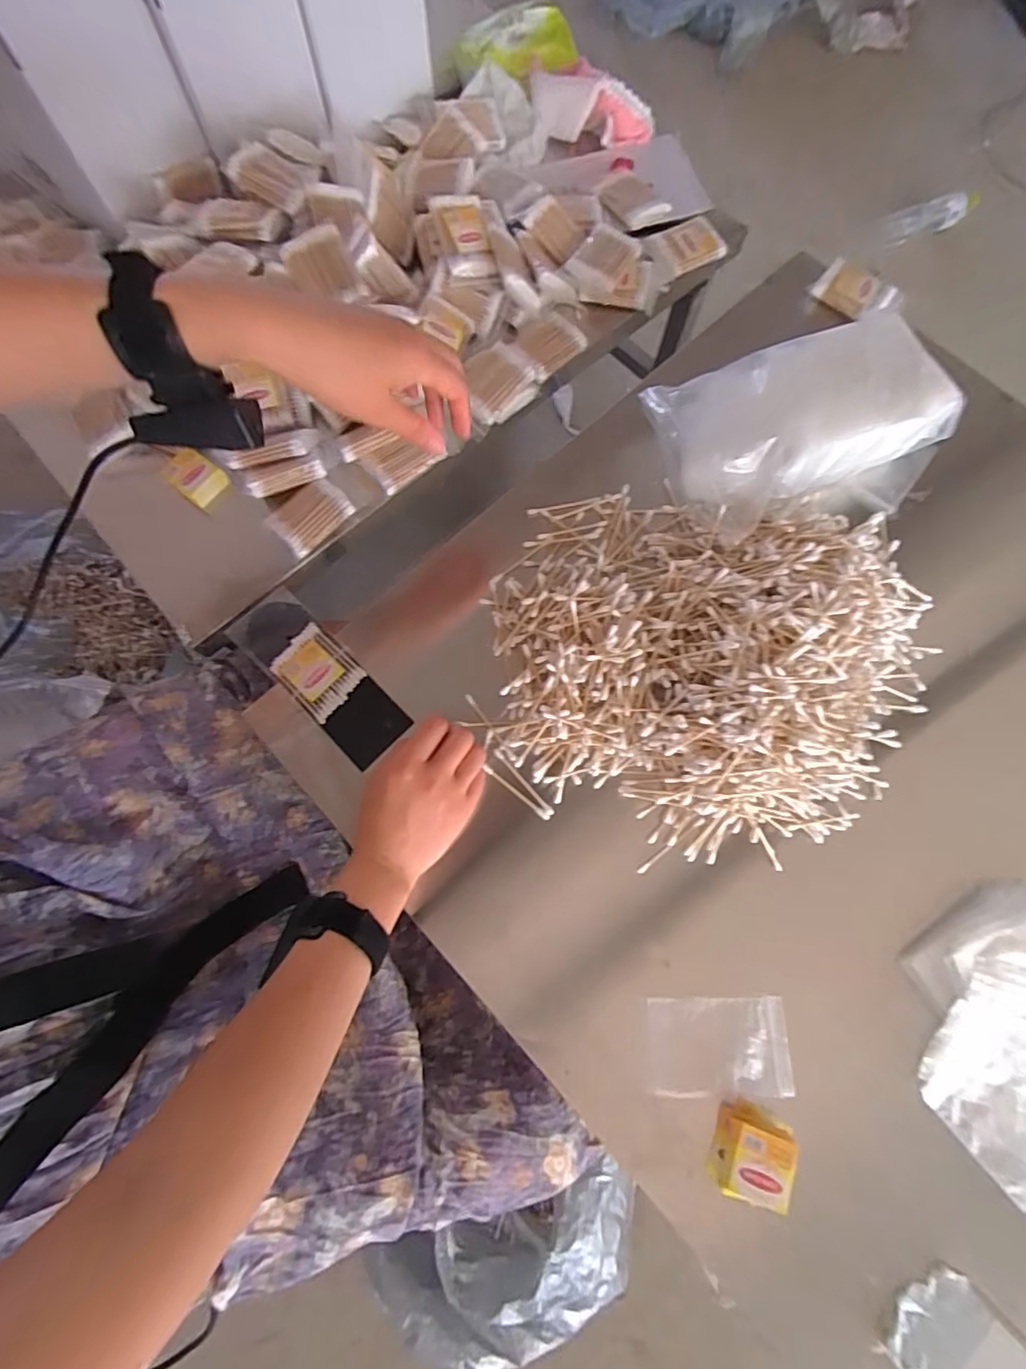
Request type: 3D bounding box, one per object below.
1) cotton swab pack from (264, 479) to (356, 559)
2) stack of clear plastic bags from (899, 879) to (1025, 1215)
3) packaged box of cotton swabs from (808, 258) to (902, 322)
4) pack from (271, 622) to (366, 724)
[{"bbox_3d":[-0.193,-0.161,0.532,0.049,0.016,0.071,41,78,9],"label":"cotton swab pack"},{"bbox_3d":[0.384,0.254,0.420,0.190,0.027,0.160,-42,80,-11],"label":"stack of clear plastic bags"},{"bbox_3d":[0.367,-0.420,0.595,0.083,0.024,0.042,35,77,7],"label":"packaged box of cotton swabs"},{"bbox_3d":[-0.174,-0.011,0.494,0.074,0.005,0.058,43,79,9],"label":"pack"}]

